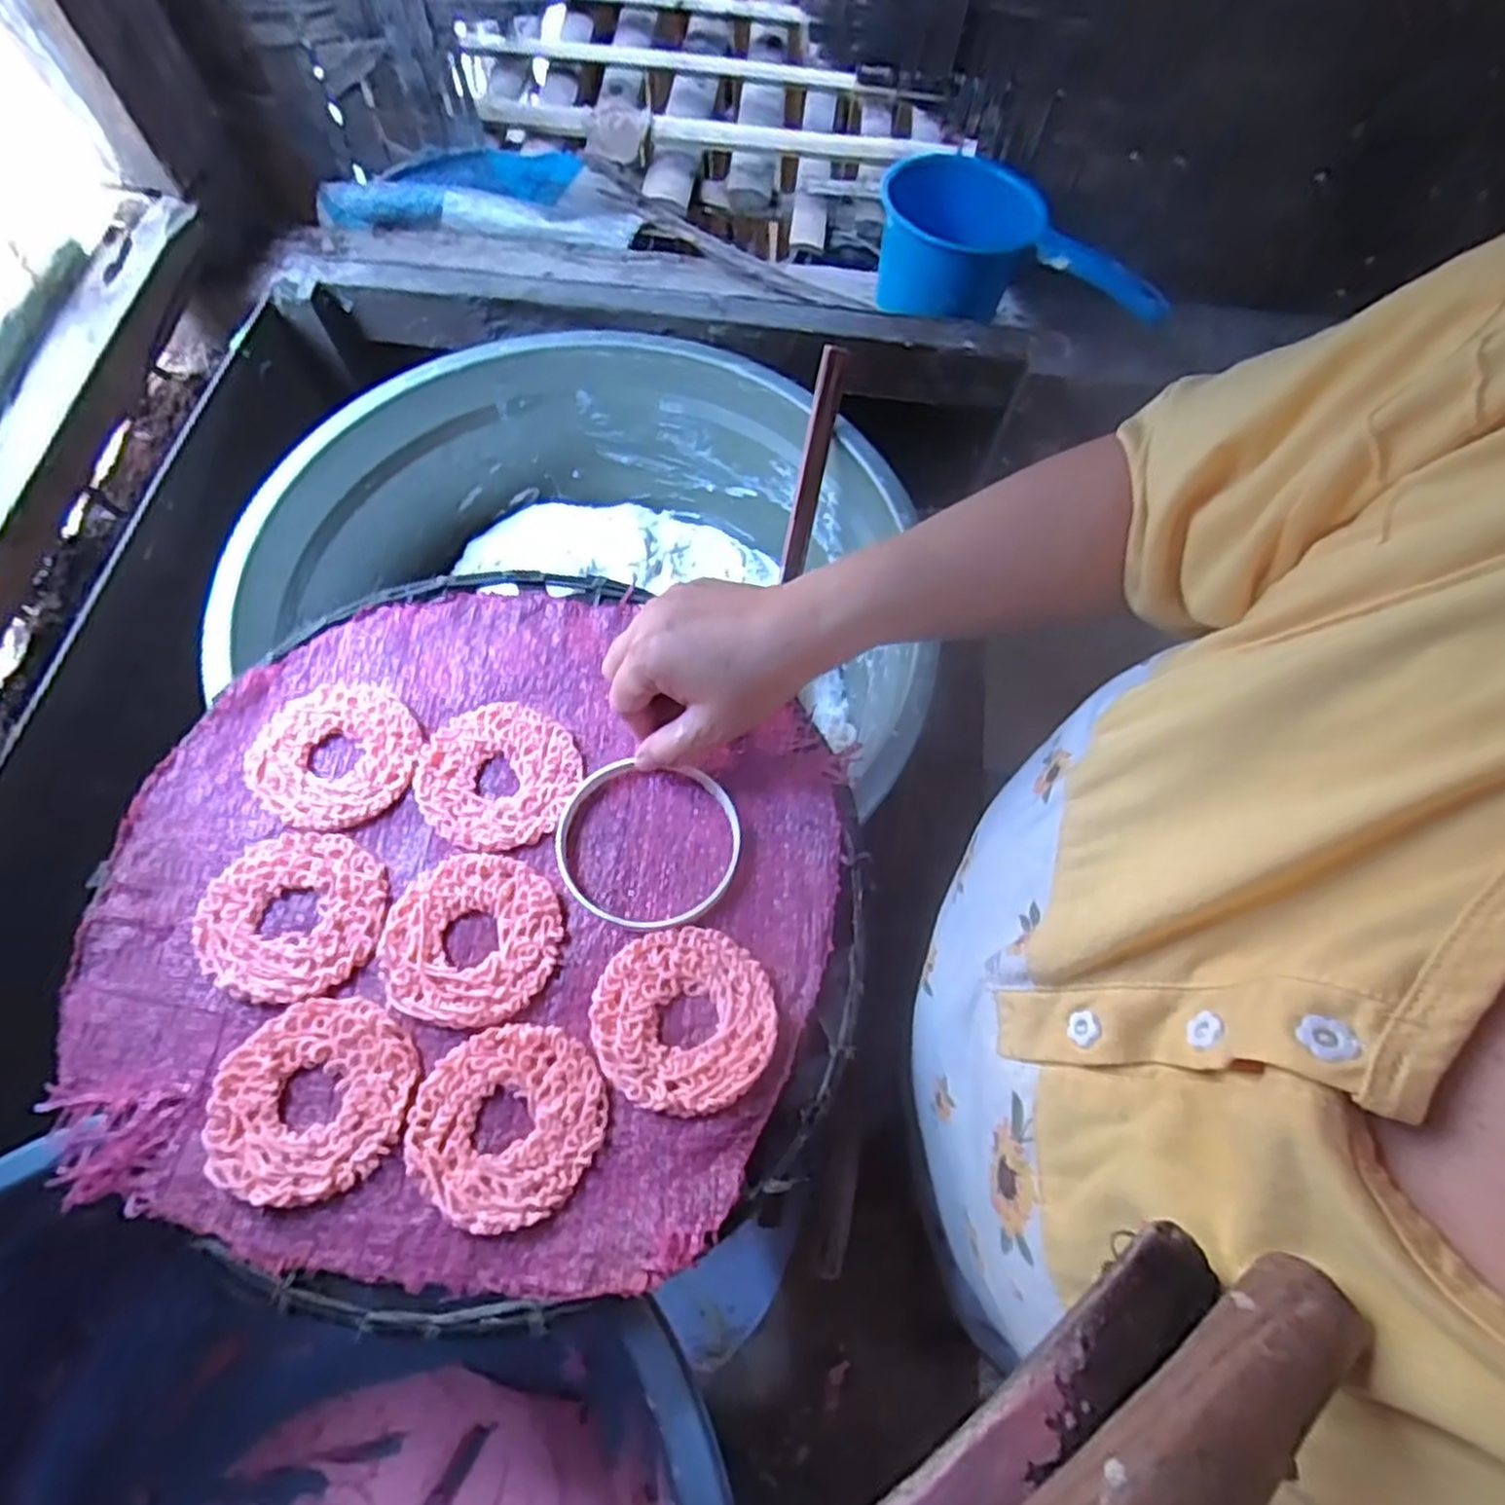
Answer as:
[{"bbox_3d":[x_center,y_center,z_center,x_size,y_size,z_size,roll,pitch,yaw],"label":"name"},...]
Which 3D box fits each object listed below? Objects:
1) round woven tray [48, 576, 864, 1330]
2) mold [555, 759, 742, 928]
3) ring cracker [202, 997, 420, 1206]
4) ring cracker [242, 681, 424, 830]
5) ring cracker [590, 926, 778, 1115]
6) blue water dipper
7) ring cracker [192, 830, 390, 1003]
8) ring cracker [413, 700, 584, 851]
[{"bbox_3d":[-0.123,0.067,0.369,0.342,0.018,0.325,1,64,-3],"label":"round woven tray"},{"bbox_3d":[-0.052,0.044,0.382,0.091,0.010,0.082,5,64,-1],"label":"mold"},{"bbox_3d":[-0.187,0.146,0.330,0.081,0.004,0.075,-11,66,-9],"label":"ring cracker"},{"bbox_3d":[-0.215,0.000,0.397,0.082,0.005,0.079,1,64,-3],"label":"ring cracker"},{"bbox_3d":[-0.031,0.118,0.347,0.079,0.009,0.076,1,64,-3],"label":"ring cracker"},{"bbox_3d":[0.197,-0.375,0.597,0.209,0.091,0.111,13,68,3],"label":"blue water dipper"},{"bbox_3d":[-0.216,0.076,0.365,0.079,0.008,0.078,4,64,-2],"label":"ring cracker"},{"bbox_3d":[-0.132,0.010,0.397,0.079,0.004,0.077,1,64,-3],"label":"ring cracker"}]

